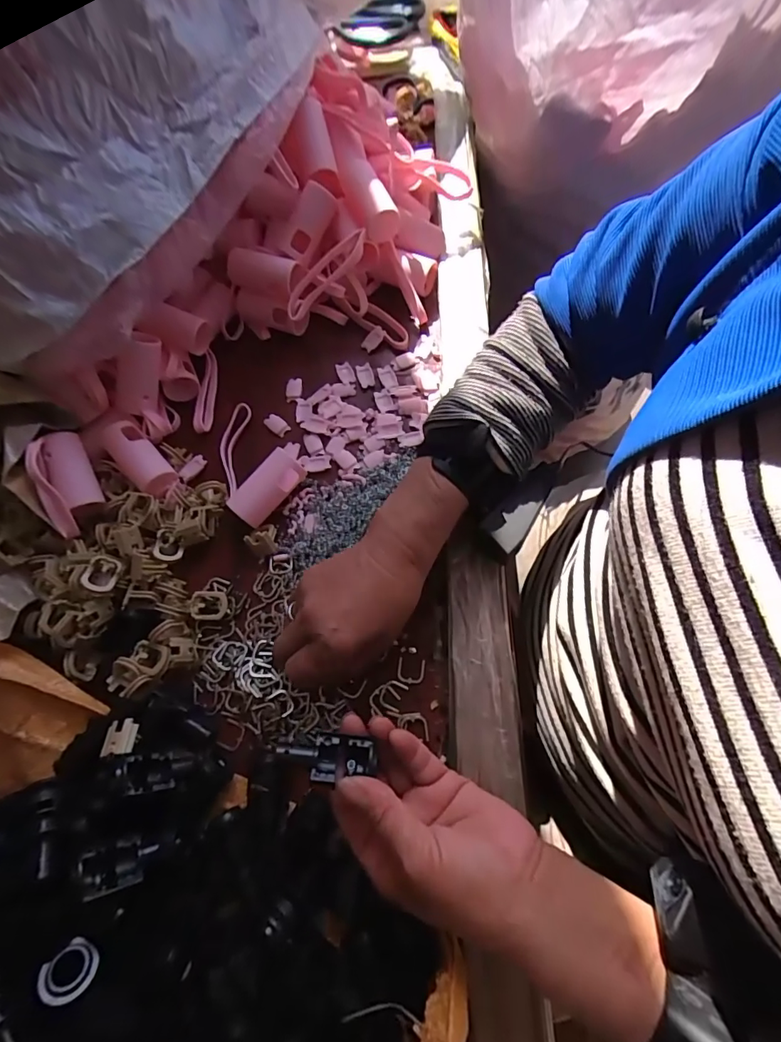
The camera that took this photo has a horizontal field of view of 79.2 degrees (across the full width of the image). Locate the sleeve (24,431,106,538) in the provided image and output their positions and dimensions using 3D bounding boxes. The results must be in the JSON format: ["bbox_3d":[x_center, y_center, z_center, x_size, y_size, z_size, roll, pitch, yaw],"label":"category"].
[{"bbox_3d":[-0.252,-0.031,0.362,0.033,0.042,0.074,-22,67,-5],"label":"sleeve"}]

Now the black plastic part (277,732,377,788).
[{"bbox_3d":[-0.034,0.128,0.255,0.050,0.010,0.025,6,65,-9],"label":"black plastic part"}]

